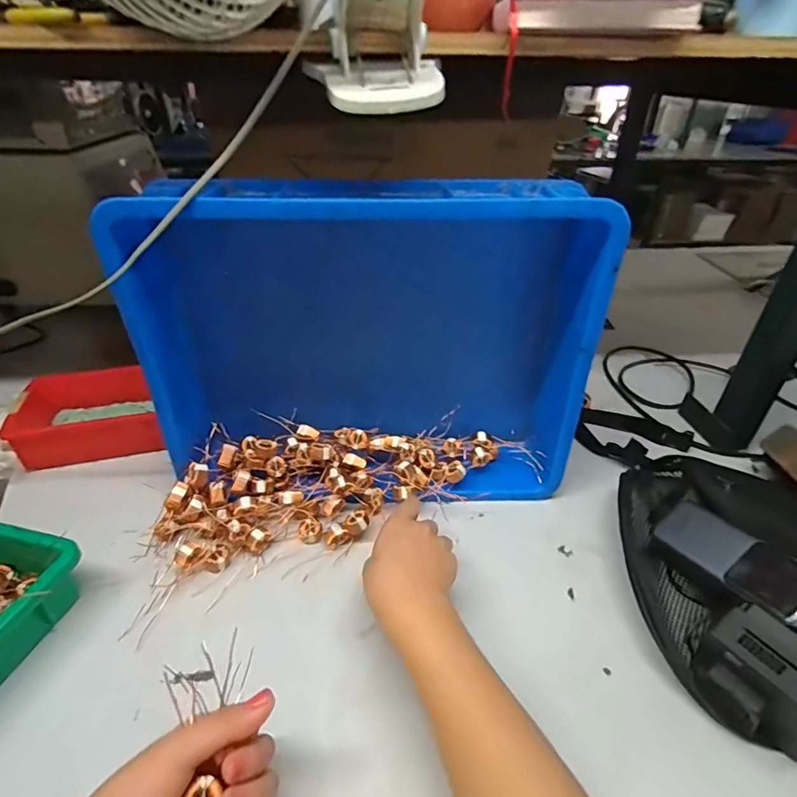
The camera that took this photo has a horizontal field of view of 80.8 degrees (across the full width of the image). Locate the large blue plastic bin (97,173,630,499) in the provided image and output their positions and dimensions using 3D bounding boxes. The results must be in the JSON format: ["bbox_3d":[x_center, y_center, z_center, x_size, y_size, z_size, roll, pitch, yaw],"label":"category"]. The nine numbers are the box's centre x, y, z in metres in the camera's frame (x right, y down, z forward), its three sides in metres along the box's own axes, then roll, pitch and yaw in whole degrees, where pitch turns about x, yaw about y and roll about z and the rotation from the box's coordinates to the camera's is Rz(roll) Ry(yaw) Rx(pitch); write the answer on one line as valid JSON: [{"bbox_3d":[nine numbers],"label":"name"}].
[{"bbox_3d":[-0.026,-0.063,0.515,0.423,0.316,0.183,2,35,2],"label":"large blue plastic bin"}]

